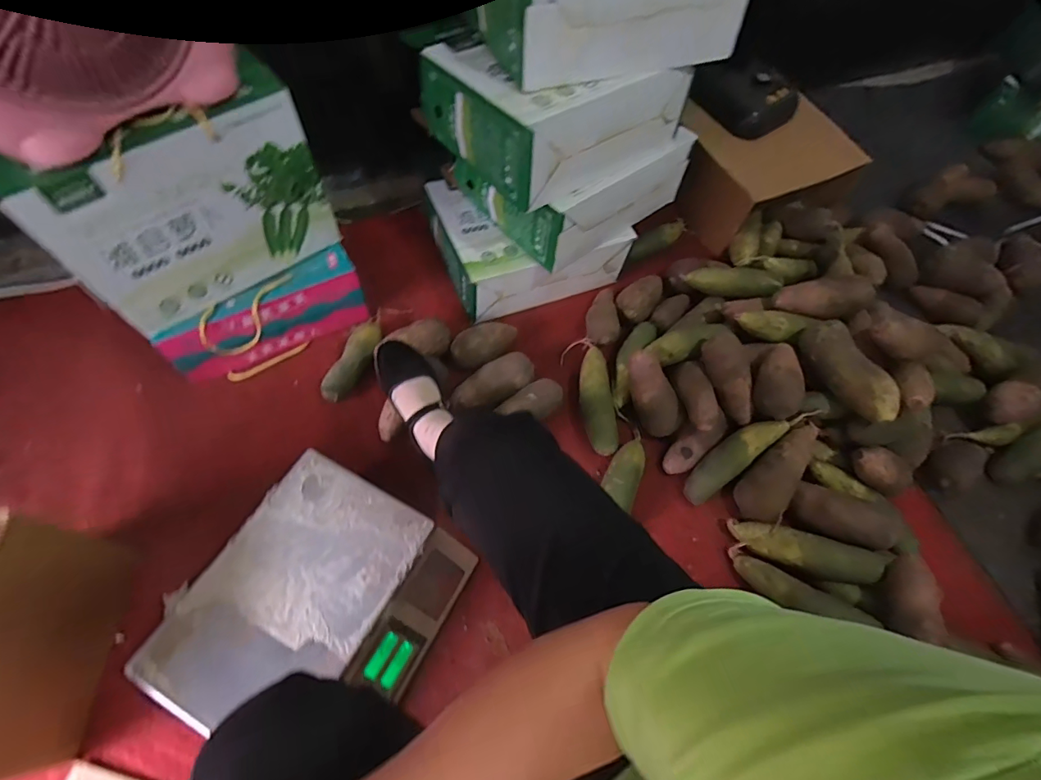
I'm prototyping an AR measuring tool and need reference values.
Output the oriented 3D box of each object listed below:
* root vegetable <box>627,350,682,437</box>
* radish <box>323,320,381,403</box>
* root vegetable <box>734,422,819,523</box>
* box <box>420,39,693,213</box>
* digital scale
[{"bbox_3d":[0.232,0.003,0.838,0.066,0.052,0.158,-23,97,-15],"label":"root vegetable"},{"bbox_3d":[-0.305,-0.057,0.882,0.057,0.044,0.184,14,62,4],"label":"radish"},{"bbox_3d":[0.438,0.129,0.807,0.074,0.071,0.204,37,85,15],"label":"root vegetable"},{"bbox_3d":[0.054,-0.488,0.783,0.337,0.132,0.285,-36,70,-20],"label":"box"},{"bbox_3d":[-0.277,0.300,0.664,0.301,0.106,0.336,28,63,11],"label":"digital scale"}]

